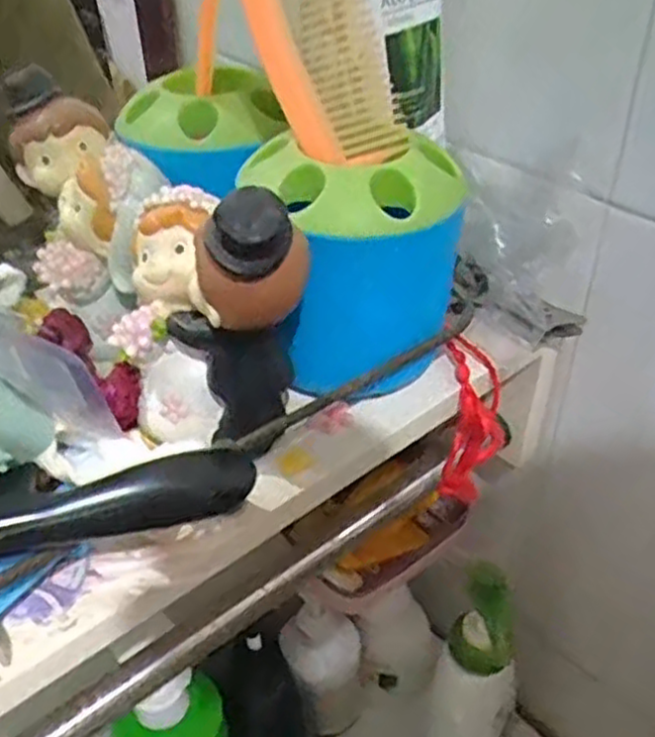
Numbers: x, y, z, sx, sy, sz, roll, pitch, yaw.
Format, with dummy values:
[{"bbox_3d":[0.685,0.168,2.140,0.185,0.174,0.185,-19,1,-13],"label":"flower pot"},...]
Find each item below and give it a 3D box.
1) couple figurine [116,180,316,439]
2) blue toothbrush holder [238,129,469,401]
[{"bbox_3d":[-0.044,-0.025,0.294,0.080,0.106,0.053,19,43,23],"label":"couple figurine"},{"bbox_3d":[0.018,-0.039,0.320,0.091,0.095,0.077,-9,39,-10],"label":"blue toothbrush holder"}]

